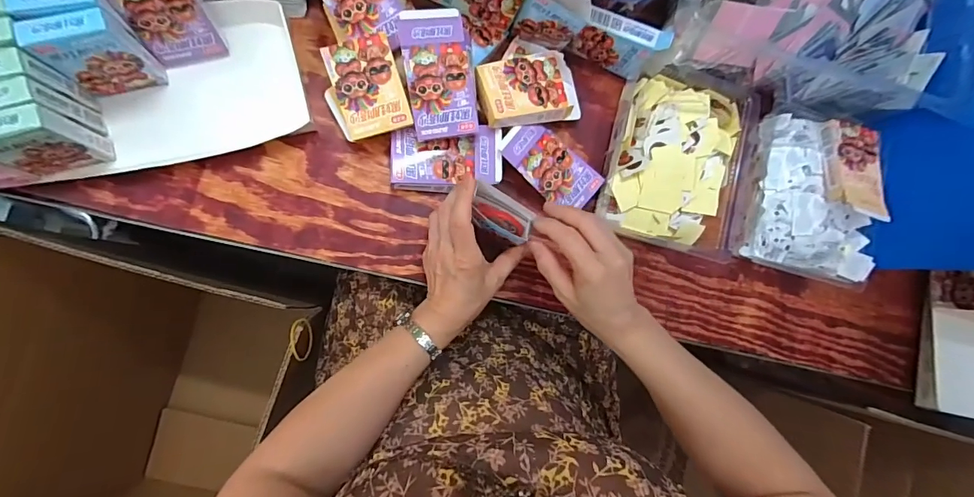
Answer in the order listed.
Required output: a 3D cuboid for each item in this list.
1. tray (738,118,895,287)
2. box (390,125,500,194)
[{"bbox_3d":[0.394,-0.064,0.538,0.156,0.080,0.192,12,86,-8],"label":"tray"},{"bbox_3d":[-0.045,-0.098,0.487,0.120,0.031,0.064,-4,88,-9],"label":"box"}]

